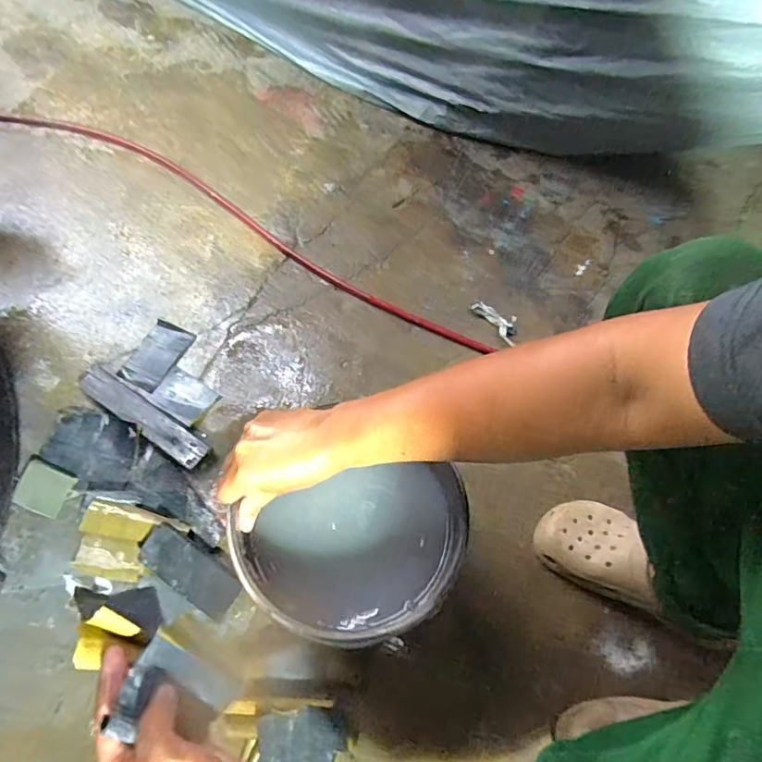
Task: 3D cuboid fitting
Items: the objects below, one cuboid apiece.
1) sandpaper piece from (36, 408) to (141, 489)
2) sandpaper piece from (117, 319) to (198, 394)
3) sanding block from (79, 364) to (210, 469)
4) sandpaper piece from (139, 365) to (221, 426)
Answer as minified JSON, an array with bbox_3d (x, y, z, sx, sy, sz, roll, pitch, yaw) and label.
[{"bbox_3d":[-0.413,0.093,0.752,0.140,0.012,0.094,17,62,6],"label":"sandpaper piece"},{"bbox_3d":[-0.355,-0.042,0.825,0.068,0.010,0.115,24,64,5],"label":"sandpaper piece"},{"bbox_3d":[-0.359,0.047,0.774,0.244,0.021,0.044,34,66,9],"label":"sanding block"},{"bbox_3d":[-0.301,0.020,0.793,0.098,0.009,0.065,34,66,9],"label":"sandpaper piece"}]

